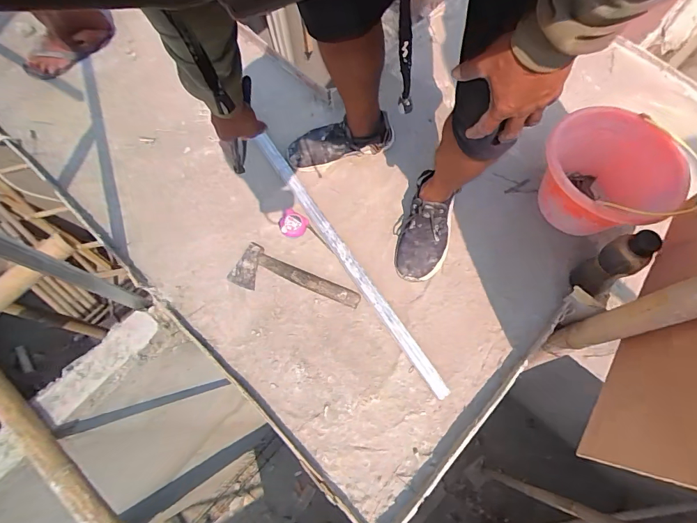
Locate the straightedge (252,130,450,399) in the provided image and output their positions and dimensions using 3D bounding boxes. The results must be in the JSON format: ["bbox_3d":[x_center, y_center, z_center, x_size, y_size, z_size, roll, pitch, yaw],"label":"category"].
[{"bbox_3d":[-0.014,-0.020,1.009,0.039,0.049,0.785,-32,71,-9],"label":"straightedge"}]

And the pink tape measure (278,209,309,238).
[{"bbox_3d":[-0.149,-0.099,1.054,0.078,0.030,0.065,32,73,10],"label":"pink tape measure"}]

